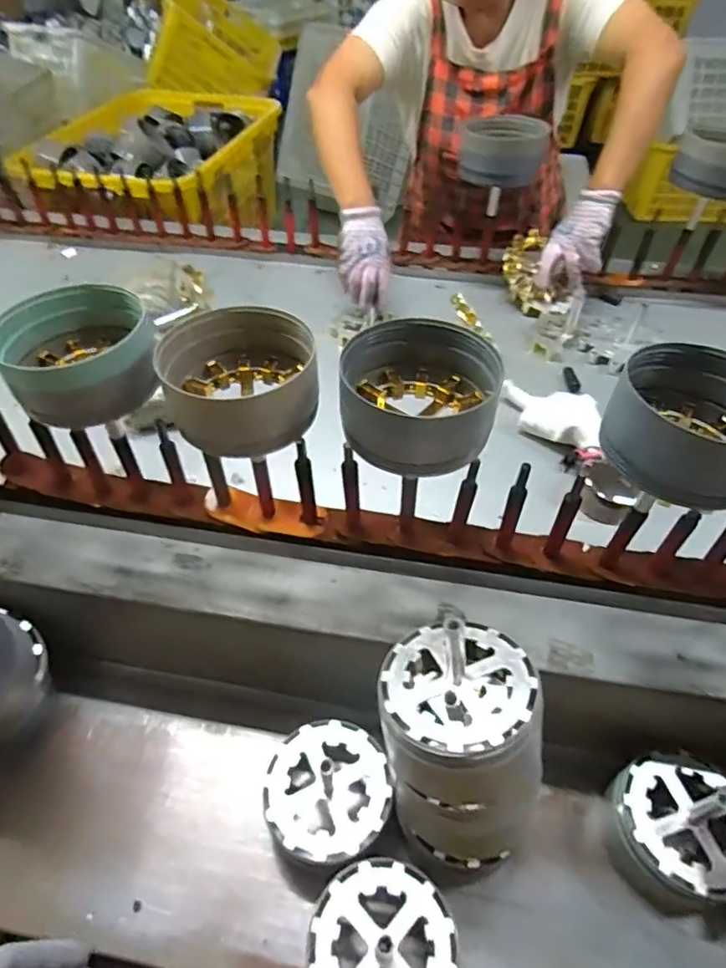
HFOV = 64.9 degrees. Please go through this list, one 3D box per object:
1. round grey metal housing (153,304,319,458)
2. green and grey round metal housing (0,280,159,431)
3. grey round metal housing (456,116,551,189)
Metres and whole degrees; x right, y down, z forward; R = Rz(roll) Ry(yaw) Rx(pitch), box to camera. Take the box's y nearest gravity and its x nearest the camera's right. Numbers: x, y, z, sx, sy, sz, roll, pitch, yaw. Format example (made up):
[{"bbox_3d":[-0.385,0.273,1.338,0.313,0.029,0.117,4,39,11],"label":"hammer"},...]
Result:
[{"bbox_3d":[-0.104,-0.091,0.515,0.131,0.089,0.120,0,49,-1],"label":"round grey metal housing"},{"bbox_3d":[-0.266,-0.121,0.549,0.136,0.090,0.112,-33,57,-26],"label":"green and grey round metal housing"},{"bbox_3d":[0.227,-0.544,0.927,0.128,0.074,0.117,9,49,7],"label":"grey round metal housing"}]

